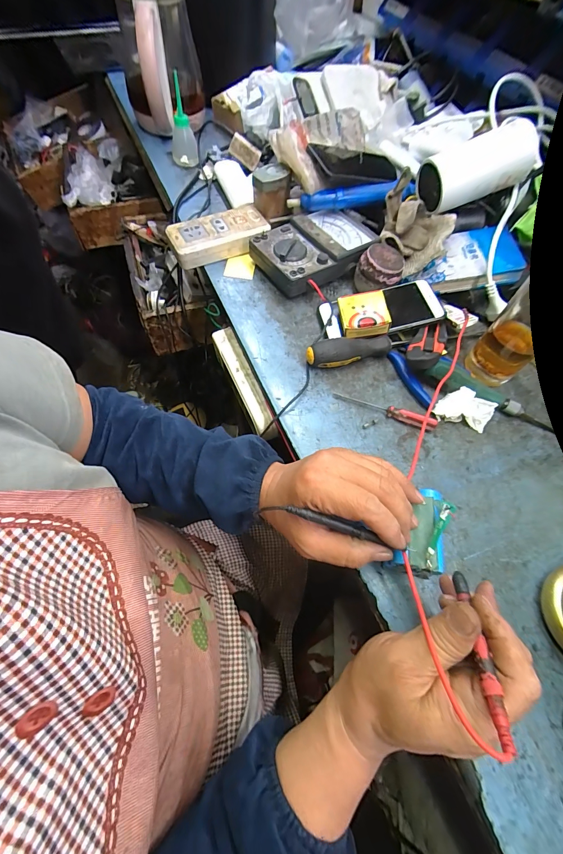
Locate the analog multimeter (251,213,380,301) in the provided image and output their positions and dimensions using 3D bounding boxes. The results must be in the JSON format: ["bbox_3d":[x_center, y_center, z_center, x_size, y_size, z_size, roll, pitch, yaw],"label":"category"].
[{"bbox_3d":[0.050,-0.265,0.501,0.173,0.048,0.122,-26,66,-17],"label":"analog multimeter"}]

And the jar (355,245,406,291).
[{"bbox_3d":[0.140,-0.225,0.471,0.061,0.039,0.066,2,61,-3],"label":"jar"}]

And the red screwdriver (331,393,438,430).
[{"bbox_3d":[0.121,-0.022,0.388,0.118,0.019,0.012,25,62,9],"label":"red screwdriver"}]

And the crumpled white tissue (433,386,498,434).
[{"bbox_3d":[0.214,-0.024,0.391,0.061,0.028,0.040,15,61,4],"label":"crumpled white tissue"}]

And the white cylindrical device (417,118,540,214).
[{"bbox_3d":[0.268,-0.350,0.456,0.139,0.070,0.058,-17,62,10],"label":"white cylindrical device"}]

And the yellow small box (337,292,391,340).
[{"bbox_3d":[0.105,-0.145,0.424,0.057,0.019,0.058,-10,70,6],"label":"yellow small box"}]

